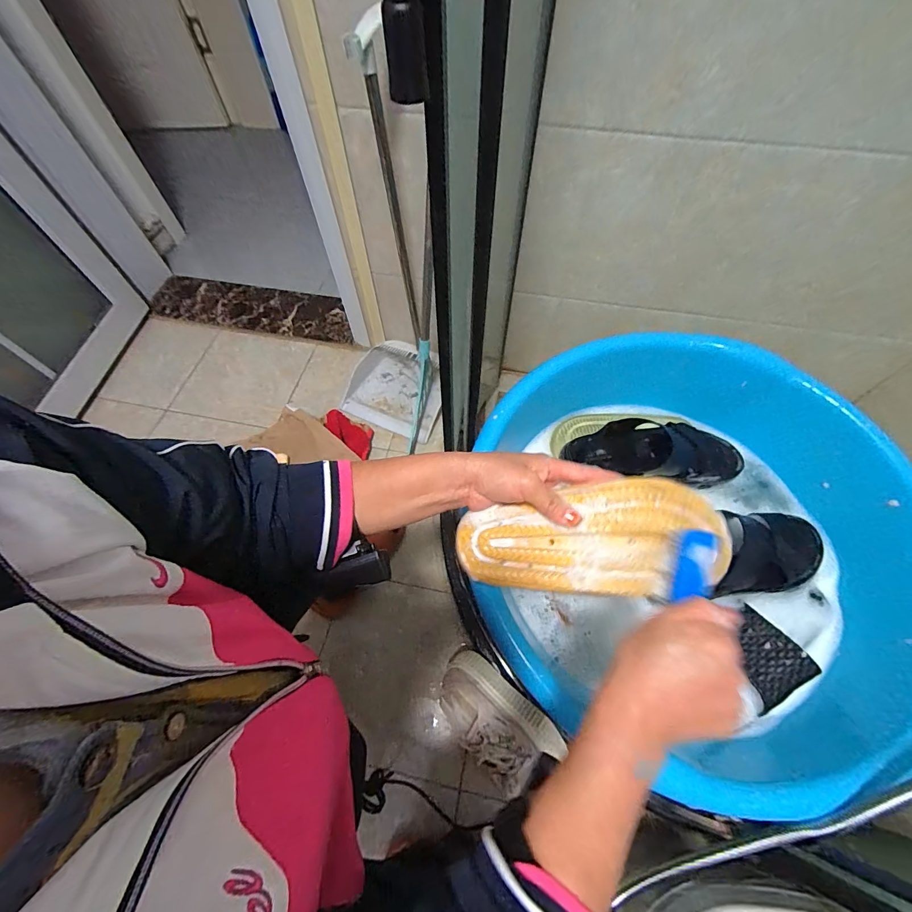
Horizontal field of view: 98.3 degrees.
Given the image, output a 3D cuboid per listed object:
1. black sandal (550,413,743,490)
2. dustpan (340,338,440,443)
[{"bbox_3d":[0.313,-0.030,0.628,0.288,0.076,0.115,7,62,5],"label":"black sandal"},{"bbox_3d":[-0.161,-0.185,1.034,0.245,0.070,0.225,17,63,10],"label":"dustpan"}]

